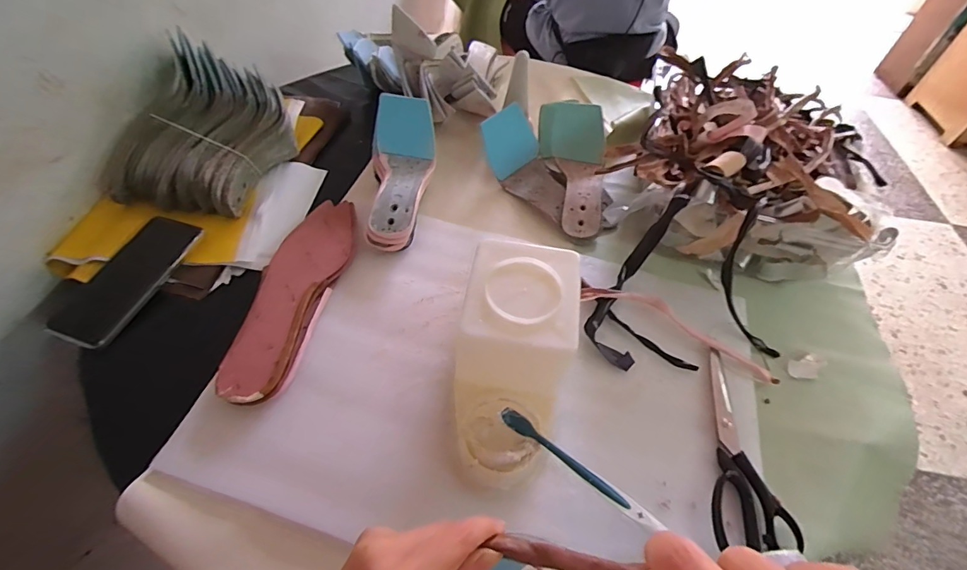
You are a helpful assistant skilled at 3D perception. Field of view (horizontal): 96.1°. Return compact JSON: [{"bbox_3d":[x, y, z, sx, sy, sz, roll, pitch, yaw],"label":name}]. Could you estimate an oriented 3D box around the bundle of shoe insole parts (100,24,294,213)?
[{"bbox_3d":[-0.368,-0.196,0.577,0.186,0.119,0.214,15,52,8],"label":"bundle of shoe insole parts"}]

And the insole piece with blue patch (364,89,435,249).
[{"bbox_3d":[-0.106,-0.147,0.569,0.084,0.094,0.205,-2,52,-6],"label":"insole piece with blue patch"}]

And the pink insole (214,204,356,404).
[{"bbox_3d":[-0.207,-0.002,0.486,0.083,0.023,0.279,4,52,0],"label":"pink insole"}]

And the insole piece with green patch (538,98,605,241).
[{"bbox_3d":[0.136,-0.168,0.610,0.089,0.075,0.215,1,64,-3],"label":"insole piece with green patch"}]

